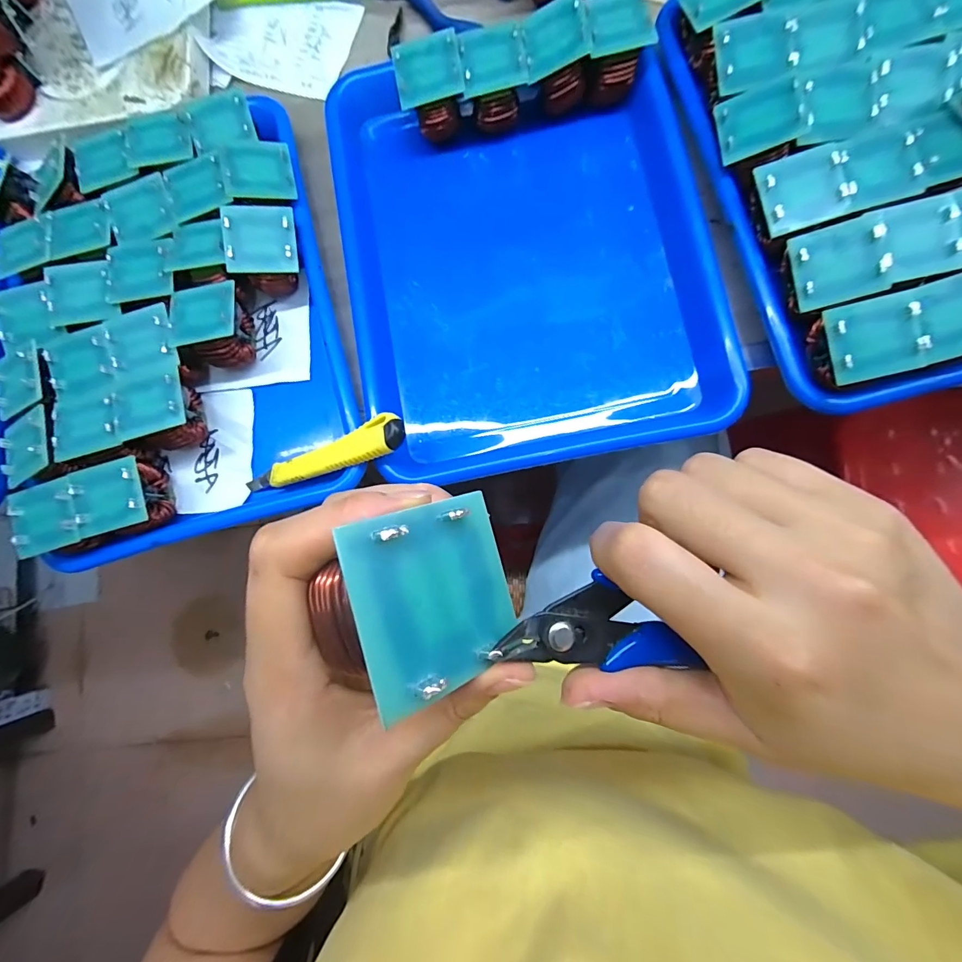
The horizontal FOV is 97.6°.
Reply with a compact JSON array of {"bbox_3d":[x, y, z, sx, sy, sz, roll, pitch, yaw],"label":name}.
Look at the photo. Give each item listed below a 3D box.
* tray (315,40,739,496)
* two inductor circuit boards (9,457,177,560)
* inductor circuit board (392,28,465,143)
[{"bbox_3d":[0.033,-0.169,0.311,0.258,0.033,0.318,-11,81,4],"label":"tray"},{"bbox_3d":[-0.269,0.019,0.298,0.096,0.040,0.052,-13,81,4],"label":"two inductor circuit boards"},{"bbox_3d":[-0.036,-0.288,0.315,0.045,0.046,0.042,-10,81,4],"label":"inductor circuit board"}]

